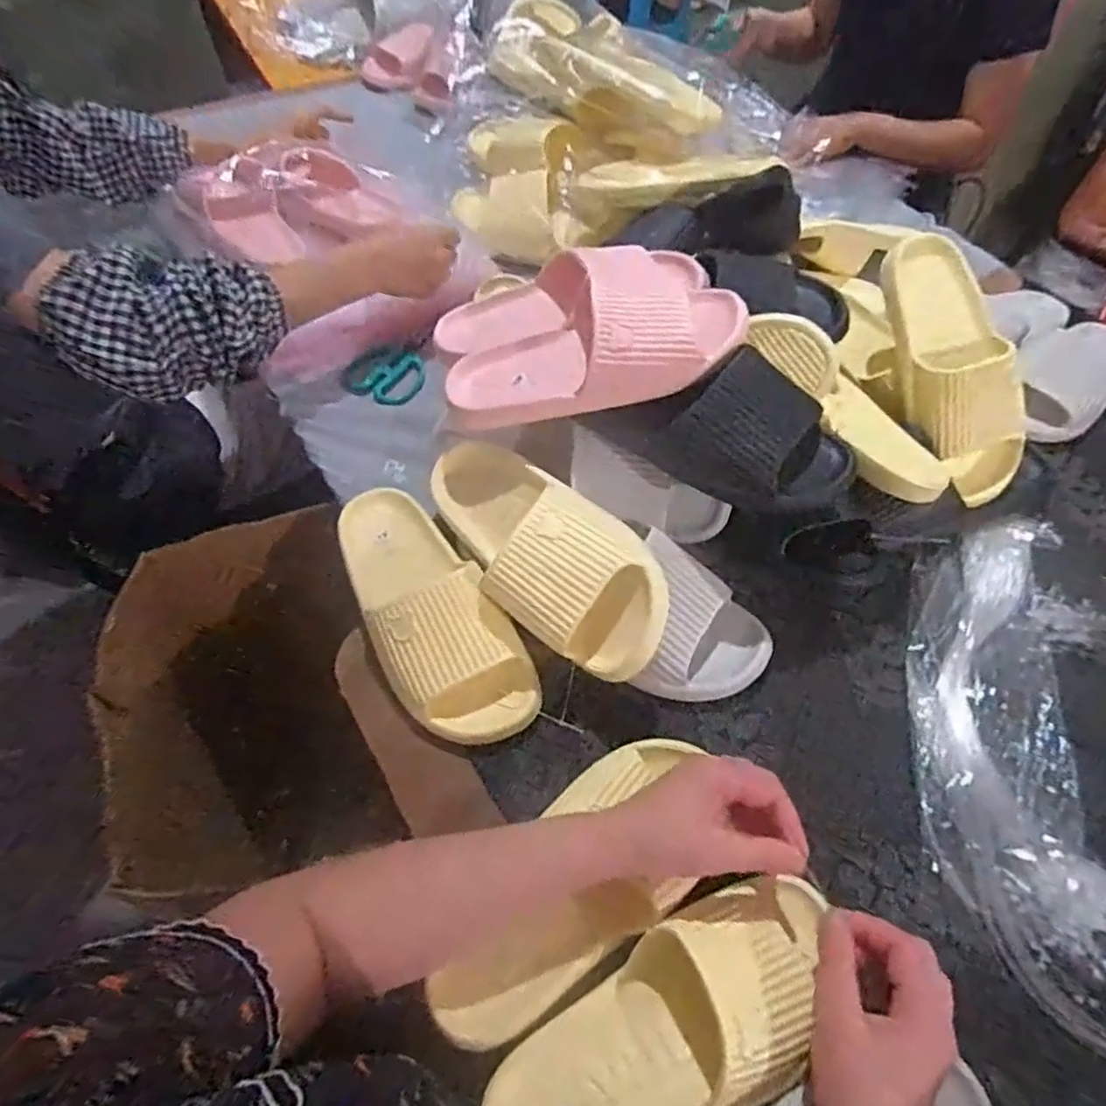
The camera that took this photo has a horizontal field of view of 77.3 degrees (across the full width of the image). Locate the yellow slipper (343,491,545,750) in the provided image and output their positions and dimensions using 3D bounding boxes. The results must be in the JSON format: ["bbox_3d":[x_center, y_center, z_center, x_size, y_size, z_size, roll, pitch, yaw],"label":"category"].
[{"bbox_3d":[-0.110,0.039,0.573,0.105,0.081,0.257,-25,60,-19],"label":"yellow slipper"}]

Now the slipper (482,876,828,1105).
[{"bbox_3d":[0.074,0.291,0.418,0.234,0.065,0.096,-34,63,-8],"label":"slipper"}]

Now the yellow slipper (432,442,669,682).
[{"bbox_3d":[-0.017,-0.004,0.562,0.107,0.082,0.256,-36,64,-24],"label":"yellow slipper"}]

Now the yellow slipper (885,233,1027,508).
[{"bbox_3d":[0.382,-0.178,0.651,0.091,0.067,0.256,-10,82,-10],"label":"yellow slipper"}]

